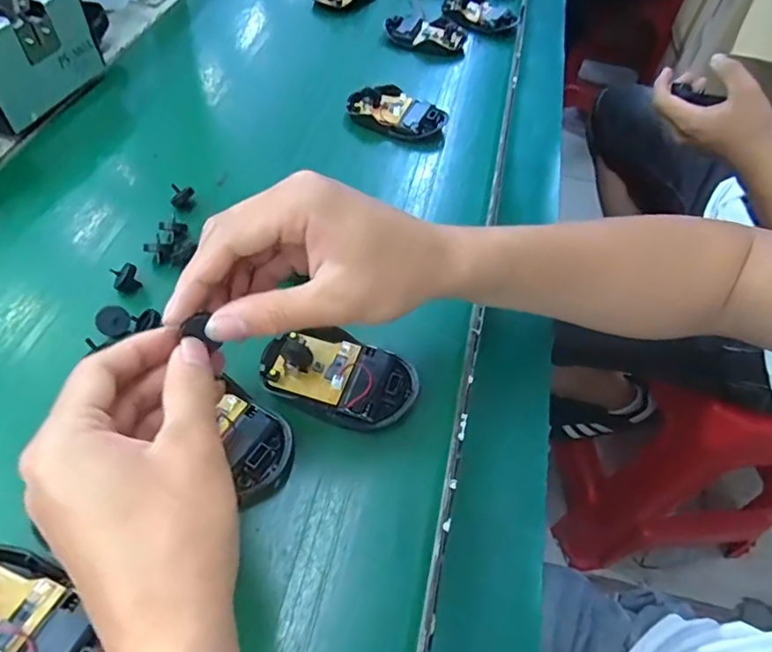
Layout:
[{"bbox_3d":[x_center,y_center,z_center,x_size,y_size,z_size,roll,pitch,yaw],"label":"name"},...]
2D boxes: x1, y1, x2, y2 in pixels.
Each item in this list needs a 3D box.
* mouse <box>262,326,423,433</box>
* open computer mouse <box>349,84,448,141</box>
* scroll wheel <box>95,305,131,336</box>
[{"bbox_3d":[-0.028,0.031,0.332,0.092,0.022,0.053,20,53,10],"label":"mouse"},{"bbox_3d":[0.011,-0.203,0.502,0.085,0.025,0.056,32,56,18],"label":"open computer mouse"},{"bbox_3d":[-0.177,-0.004,0.344,0.019,0.006,0.019,41,77,-14],"label":"scroll wheel"}]

